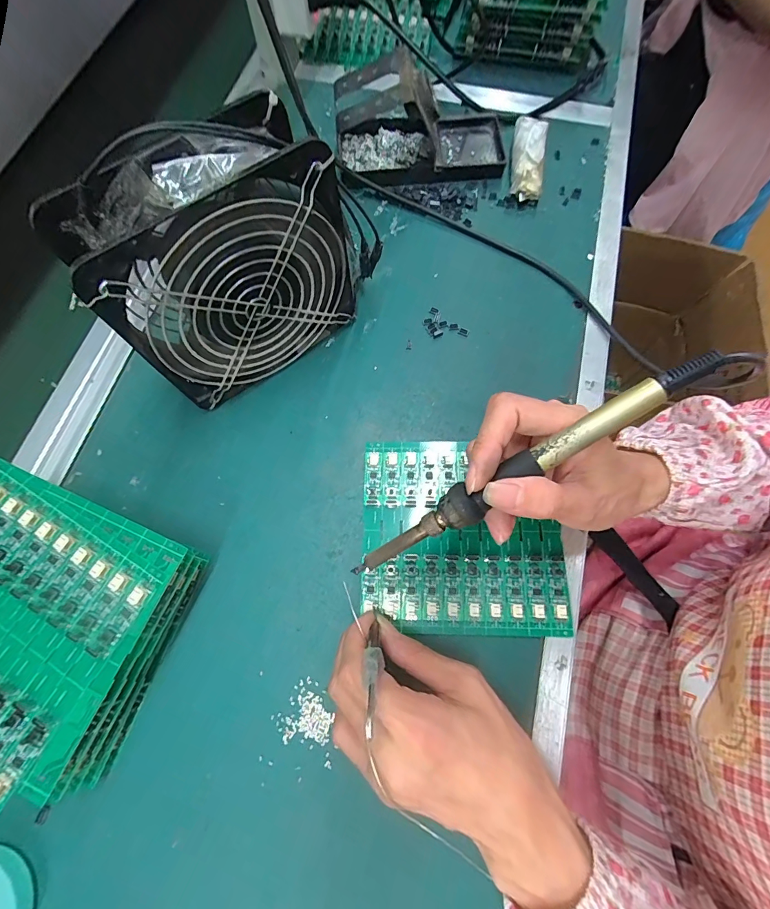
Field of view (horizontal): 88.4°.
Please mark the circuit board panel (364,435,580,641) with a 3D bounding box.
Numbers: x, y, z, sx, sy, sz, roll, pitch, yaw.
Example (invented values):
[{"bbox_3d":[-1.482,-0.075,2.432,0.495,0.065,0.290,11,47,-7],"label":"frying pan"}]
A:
[{"bbox_3d":[0.054,0.055,0.281,0.135,0.006,0.136,-2,72,3],"label":"circuit board panel"}]

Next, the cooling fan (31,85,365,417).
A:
[{"bbox_3d":[-0.099,-0.118,0.263,0.146,0.152,0.057,-35,75,-10],"label":"cooling fan"}]

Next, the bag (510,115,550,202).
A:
[{"bbox_3d":[0.136,-0.282,0.378,0.031,0.026,0.083,9,72,3],"label":"bag"}]

